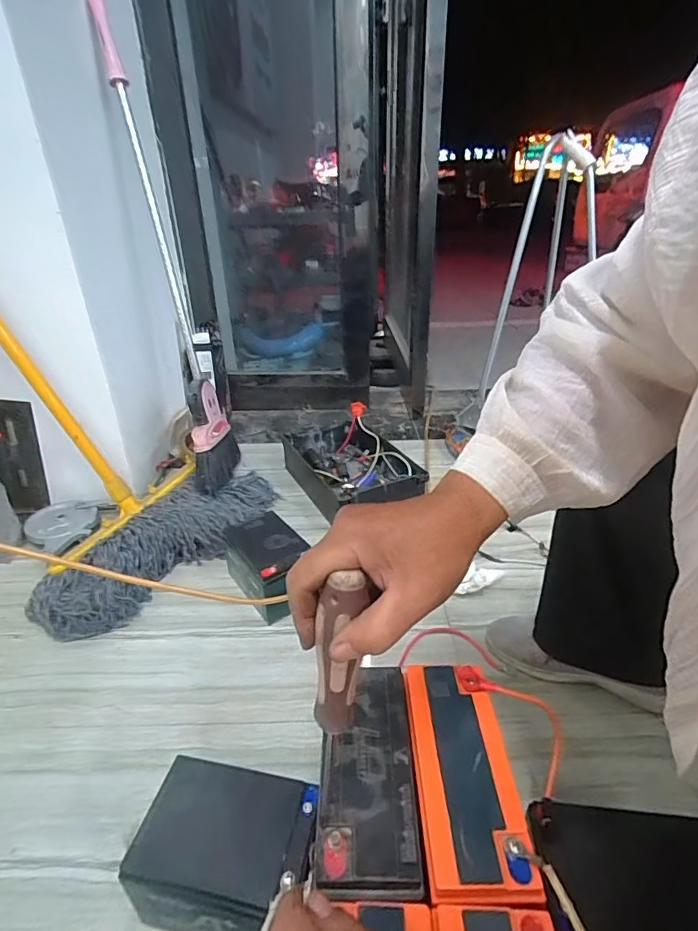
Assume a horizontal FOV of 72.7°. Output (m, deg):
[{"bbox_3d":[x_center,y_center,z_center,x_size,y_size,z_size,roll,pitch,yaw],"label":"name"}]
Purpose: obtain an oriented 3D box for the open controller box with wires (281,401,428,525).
[{"bbox_3d":[0.000,0.002,1.105,0.225,0.102,0.337,-13,31,-20],"label":"open controller box with wires"}]

